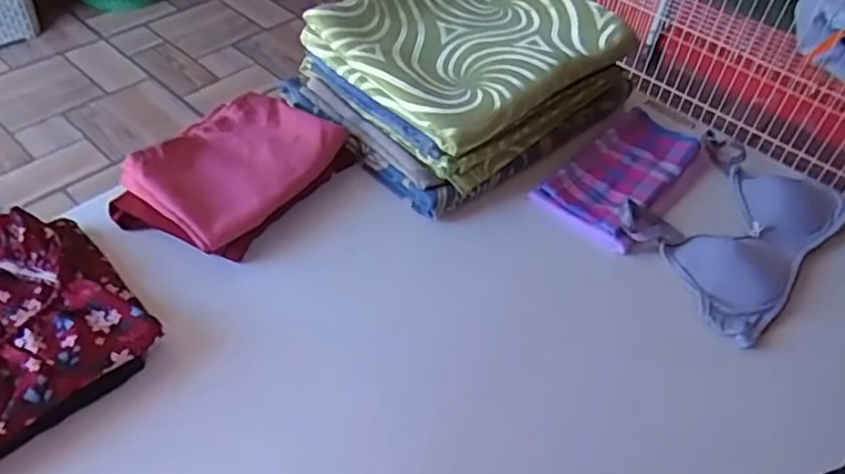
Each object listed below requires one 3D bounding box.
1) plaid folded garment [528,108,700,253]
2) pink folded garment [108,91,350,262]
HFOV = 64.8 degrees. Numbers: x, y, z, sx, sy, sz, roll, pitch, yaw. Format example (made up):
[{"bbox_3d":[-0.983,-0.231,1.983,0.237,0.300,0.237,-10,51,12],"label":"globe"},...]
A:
[{"bbox_3d":[0.241,-0.083,0.802,0.116,0.027,0.235,32,52,21],"label":"plaid folded garment"},{"bbox_3d":[-0.201,-0.073,0.733,0.173,0.055,0.208,23,49,15],"label":"pink folded garment"}]

